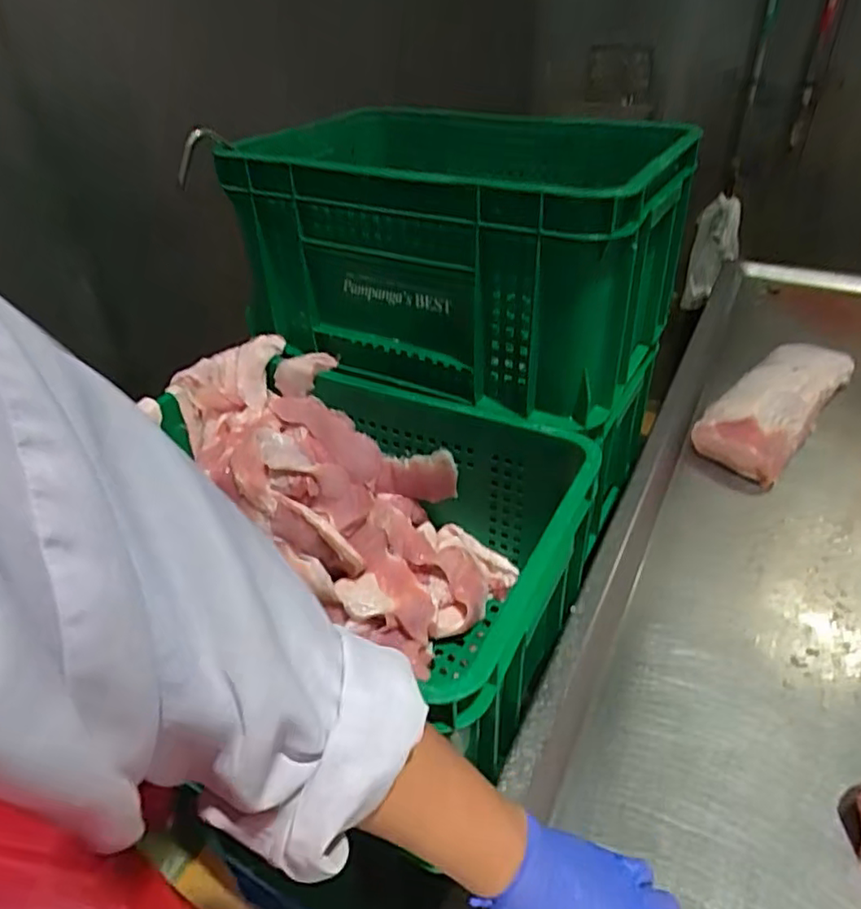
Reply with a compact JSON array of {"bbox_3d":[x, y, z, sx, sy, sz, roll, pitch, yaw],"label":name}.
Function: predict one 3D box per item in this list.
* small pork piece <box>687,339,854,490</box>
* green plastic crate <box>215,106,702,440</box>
[{"bbox_3d":[0.562,-0.082,1.029,0.131,0.065,0.414,27,44,34],"label":"small pork piece"},{"bbox_3d":[0.042,-0.272,0.823,0.490,0.246,0.384,18,41,24],"label":"green plastic crate"}]

